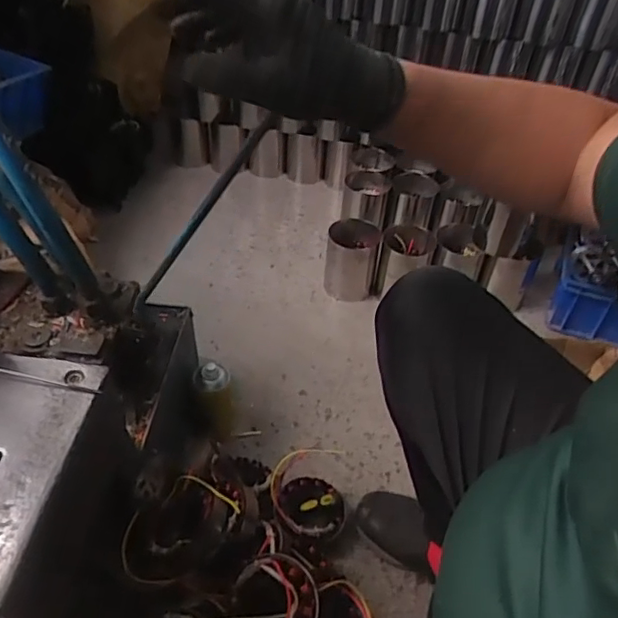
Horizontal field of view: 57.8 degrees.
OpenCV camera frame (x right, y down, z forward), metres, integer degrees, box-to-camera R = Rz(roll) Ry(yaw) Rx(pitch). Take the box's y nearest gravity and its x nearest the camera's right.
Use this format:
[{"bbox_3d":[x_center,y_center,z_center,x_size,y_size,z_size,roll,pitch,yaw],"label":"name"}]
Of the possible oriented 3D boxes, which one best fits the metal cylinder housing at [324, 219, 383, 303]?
[{"bbox_3d":[0.101,-0.118,1.336,0.118,0.160,0.106,9,43,6],"label":"metal cylinder housing"}]

